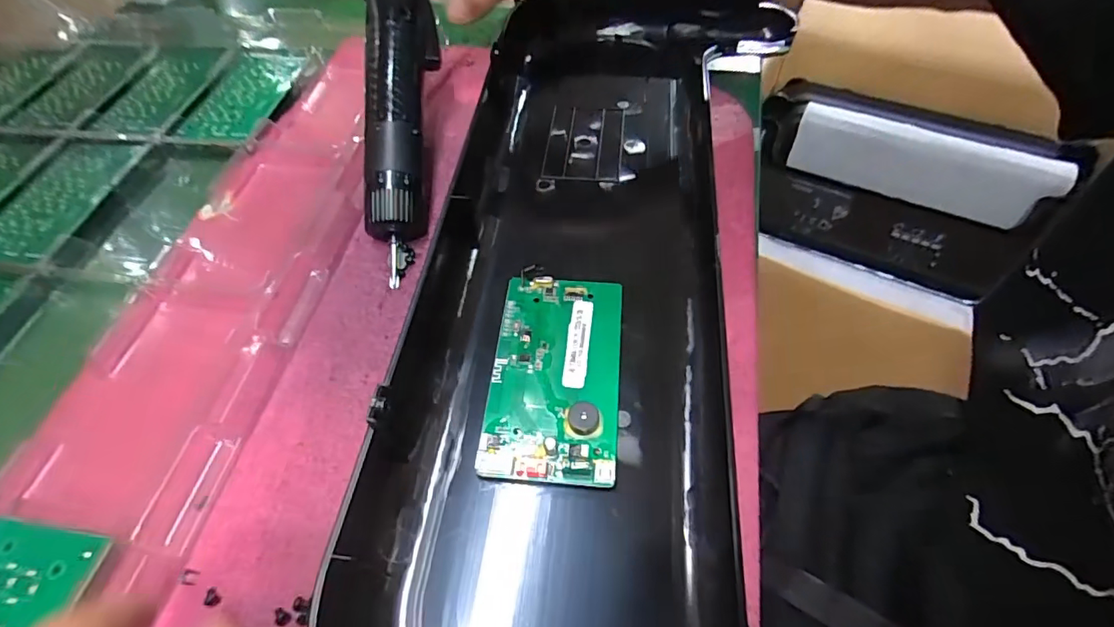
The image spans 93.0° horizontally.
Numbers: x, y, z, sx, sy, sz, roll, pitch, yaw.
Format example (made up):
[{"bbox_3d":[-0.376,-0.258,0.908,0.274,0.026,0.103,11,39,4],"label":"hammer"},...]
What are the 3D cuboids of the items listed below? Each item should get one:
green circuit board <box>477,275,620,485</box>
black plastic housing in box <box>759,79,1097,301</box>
[{"bbox_3d":[0.000,0.027,0.253,0.060,0.010,0.105,4,55,4],"label":"green circuit board"},{"bbox_3d":[0.578,-0.195,0.895,0.462,0.256,0.082,23,29,19],"label":"black plastic housing in box"}]

